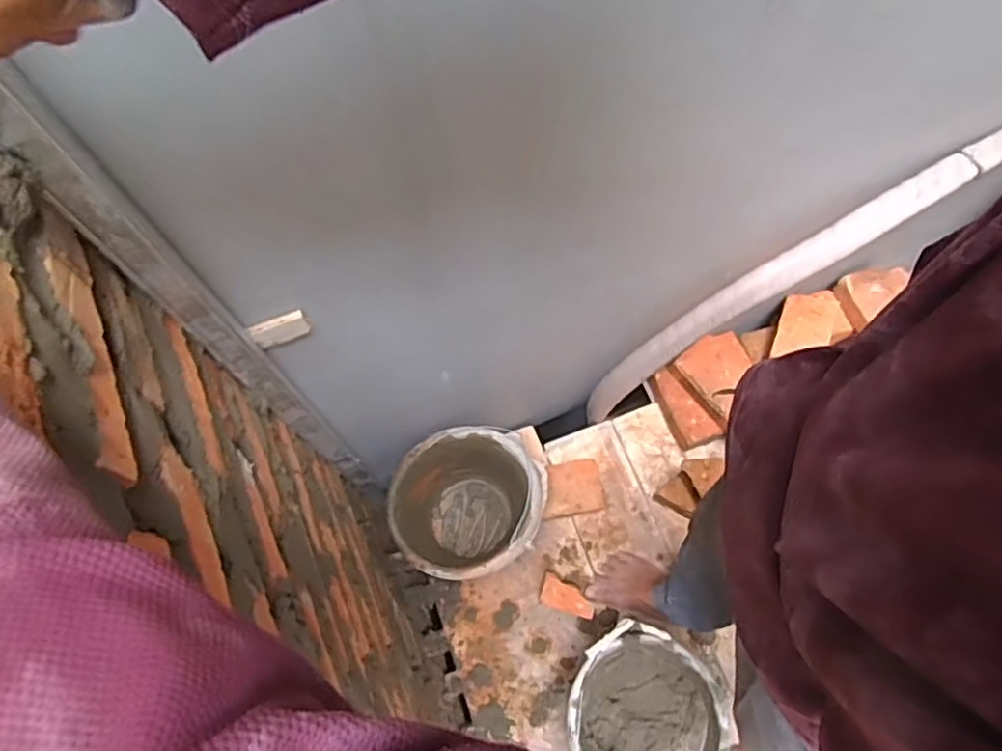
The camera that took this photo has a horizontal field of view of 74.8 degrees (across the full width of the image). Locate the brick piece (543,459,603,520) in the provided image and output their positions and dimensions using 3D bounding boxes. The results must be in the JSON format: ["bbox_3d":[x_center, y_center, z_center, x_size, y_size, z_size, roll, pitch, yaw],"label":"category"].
[{"bbox_3d":[0.134,0.219,1.273,0.123,0.051,0.106,-9,70,-3],"label":"brick piece"}]

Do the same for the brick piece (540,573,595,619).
[{"bbox_3d":[0.123,0.410,1.209,0.103,0.057,0.056,19,71,7],"label":"brick piece"}]

